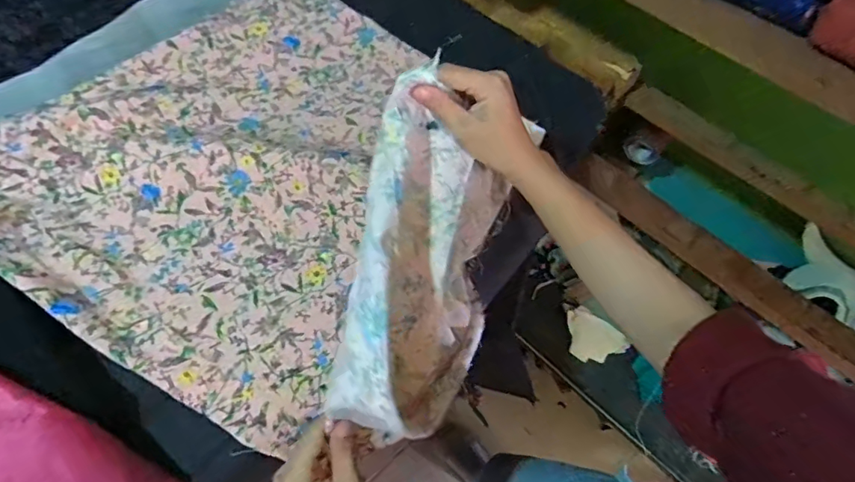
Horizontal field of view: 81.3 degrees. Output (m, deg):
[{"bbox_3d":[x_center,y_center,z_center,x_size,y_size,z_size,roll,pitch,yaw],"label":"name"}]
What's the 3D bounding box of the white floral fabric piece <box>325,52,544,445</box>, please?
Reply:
[{"bbox_3d":[-0.002,0.026,0.409,0.101,0.169,0.259,12,63,7],"label":"white floral fabric piece"}]

